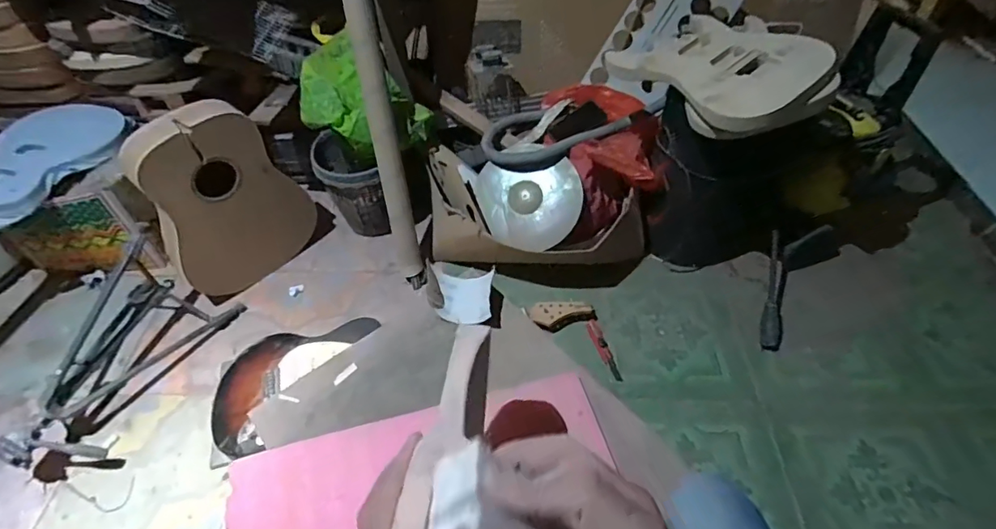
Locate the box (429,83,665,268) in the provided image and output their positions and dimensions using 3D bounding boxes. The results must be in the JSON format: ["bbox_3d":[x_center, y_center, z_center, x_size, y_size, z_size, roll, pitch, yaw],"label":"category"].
[{"bbox_3d":[0.123,-0.230,1.423,0.612,0.272,0.445,-5,49,-4],"label":"box"}]

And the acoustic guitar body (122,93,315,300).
[{"bbox_3d":[-0.700,-0.165,1.318,0.111,0.500,0.363,27,55,22],"label":"acoustic guitar body"}]

